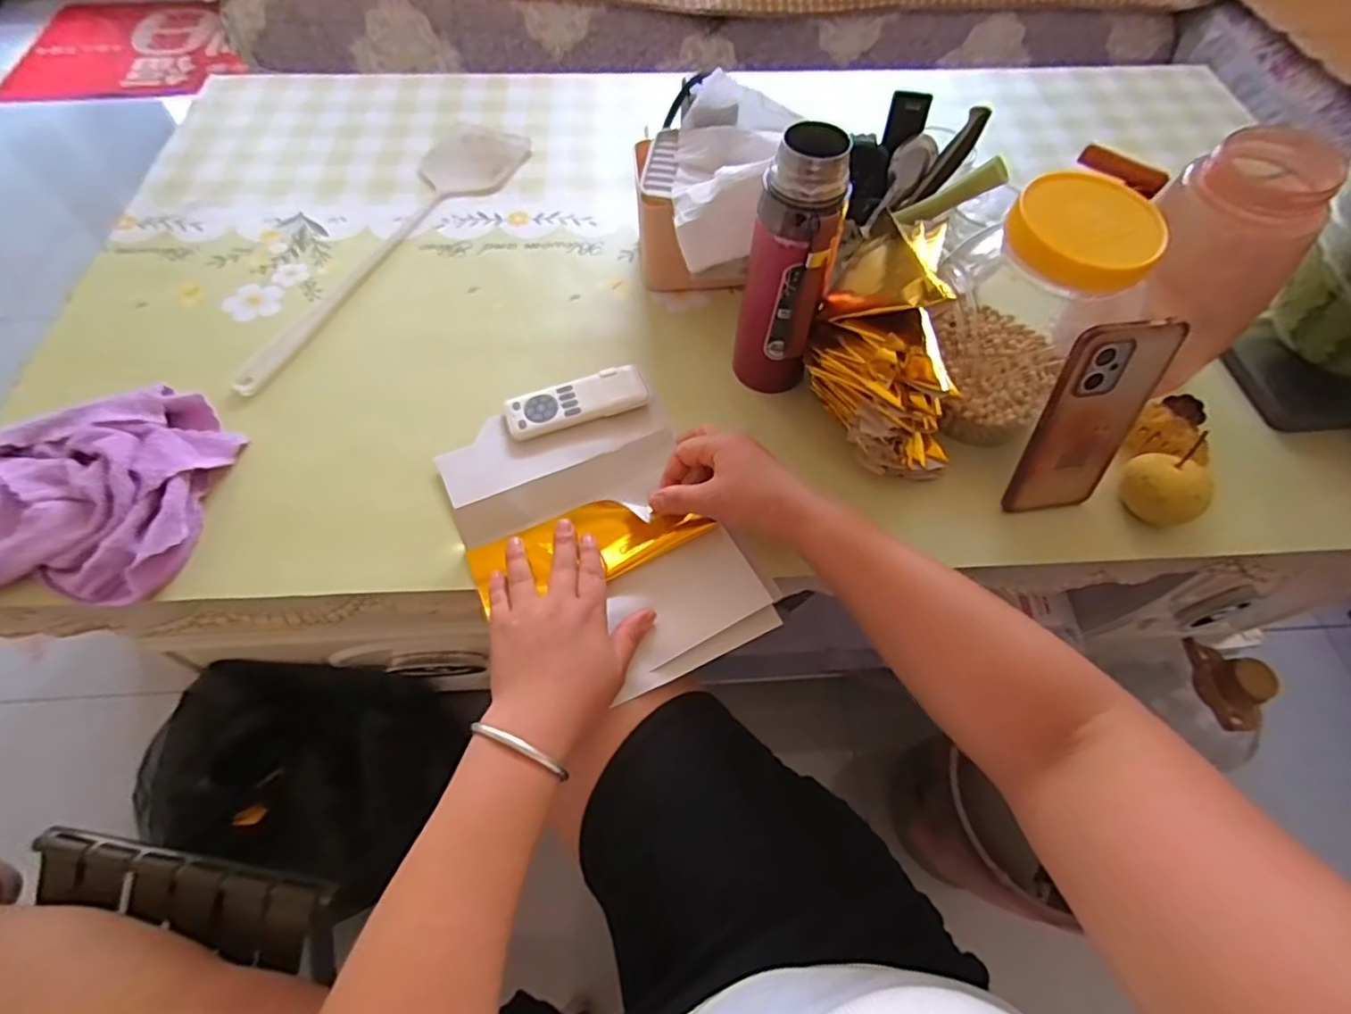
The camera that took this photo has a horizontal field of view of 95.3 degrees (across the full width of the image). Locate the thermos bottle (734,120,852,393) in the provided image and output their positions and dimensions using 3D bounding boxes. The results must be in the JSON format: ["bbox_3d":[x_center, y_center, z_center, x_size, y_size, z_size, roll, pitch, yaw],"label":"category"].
[{"bbox_3d":[0.087,-0.180,0.489,0.064,0.205,0.062,11,61,5],"label":"thermos bottle"}]

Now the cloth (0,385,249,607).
[{"bbox_3d":[-0.488,-0.020,0.488,0.231,0.048,0.188,2,60,0],"label":"cloth"}]

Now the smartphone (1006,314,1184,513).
[{"bbox_3d":[0.309,-0.062,0.458,0.077,0.162,0.012,-8,44,-5],"label":"smartphone"}]

